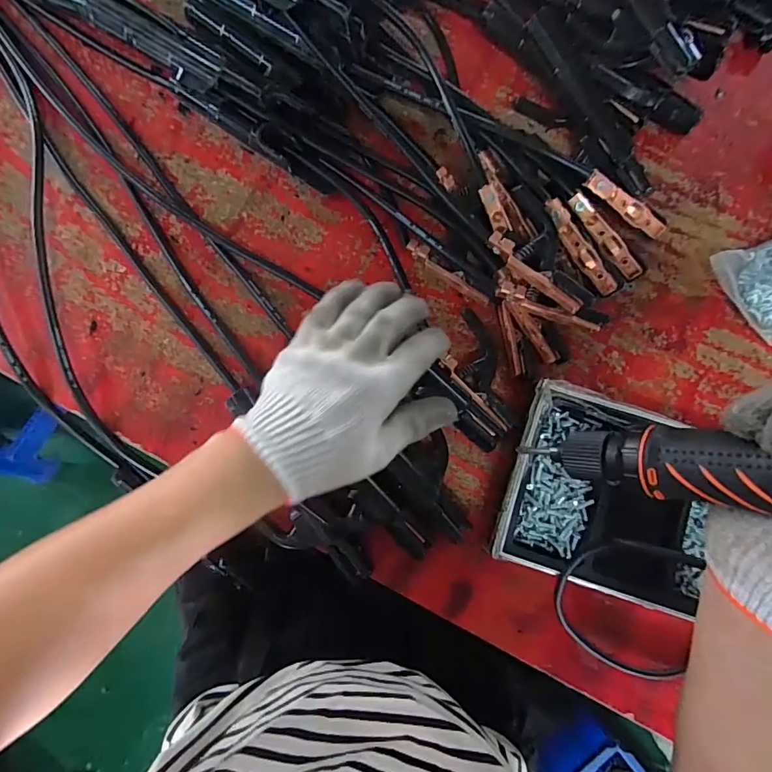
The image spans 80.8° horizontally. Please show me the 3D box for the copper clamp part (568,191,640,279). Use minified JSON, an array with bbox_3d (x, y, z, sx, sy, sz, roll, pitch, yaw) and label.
[{"bbox_3d":[0.201,-0.136,0.415,0.015,0.013,0.094,-46,102,-4],"label":"copper clamp part"}]

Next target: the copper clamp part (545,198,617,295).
[{"bbox_3d":[0.171,-0.121,0.400,0.014,0.011,0.096,-38,98,-4],"label":"copper clamp part"}]

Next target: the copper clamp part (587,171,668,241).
[{"bbox_3d":[0.223,-0.166,0.419,0.097,0.014,0.014,24,84,-22],"label":"copper clamp part"}]

